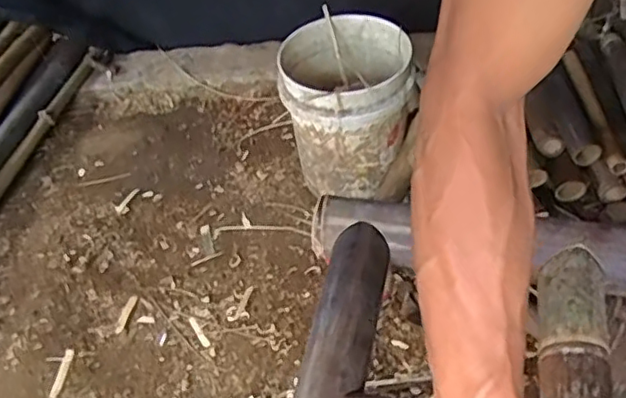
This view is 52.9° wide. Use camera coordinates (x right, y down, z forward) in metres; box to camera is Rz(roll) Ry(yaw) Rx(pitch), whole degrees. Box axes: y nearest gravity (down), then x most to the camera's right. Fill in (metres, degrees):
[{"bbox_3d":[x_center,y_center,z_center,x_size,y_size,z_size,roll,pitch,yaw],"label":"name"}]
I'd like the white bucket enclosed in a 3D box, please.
[{"bbox_3d":[0.081,-0.216,1.509,0.296,0.331,0.324,-3,45,5],"label":"white bucket"}]

